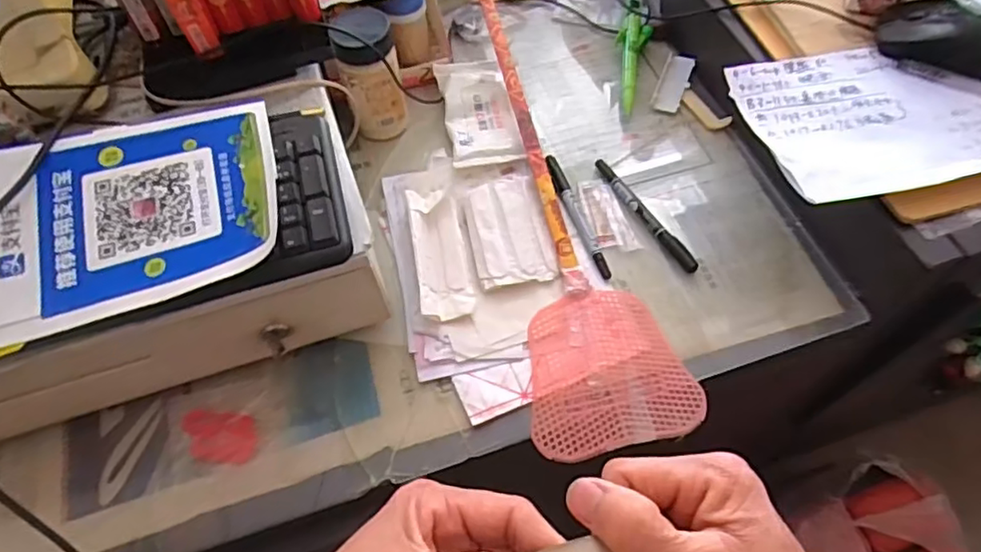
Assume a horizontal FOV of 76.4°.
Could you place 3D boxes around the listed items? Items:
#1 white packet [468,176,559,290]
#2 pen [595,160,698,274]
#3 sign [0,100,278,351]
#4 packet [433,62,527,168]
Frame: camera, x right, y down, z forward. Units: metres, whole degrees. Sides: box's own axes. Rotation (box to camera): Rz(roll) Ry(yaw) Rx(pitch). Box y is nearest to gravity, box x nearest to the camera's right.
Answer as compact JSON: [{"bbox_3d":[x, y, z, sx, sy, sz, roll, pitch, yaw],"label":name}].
[{"bbox_3d":[0.017,-0.040,0.538,0.064,0.012,0.105,-8,61,-5],"label":"white packet"},{"bbox_3d":[0.135,-0.055,0.553,0.016,0.011,0.136,-28,64,-15],"label":"pen"},{"bbox_3d":[-0.269,-0.042,0.399,0.251,0.024,0.148,-16,62,-10],"label":"sign"},{"bbox_3d":[-0.012,-0.163,0.611,0.066,0.014,0.128,-9,61,-6],"label":"packet"}]

